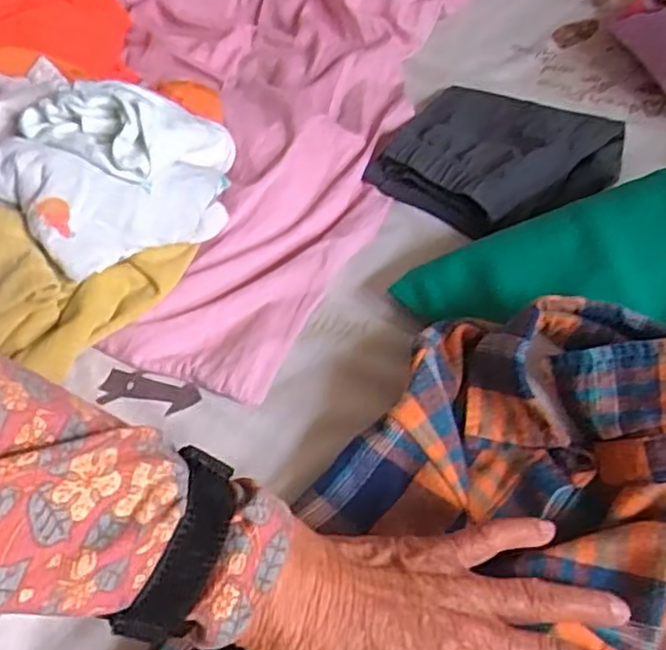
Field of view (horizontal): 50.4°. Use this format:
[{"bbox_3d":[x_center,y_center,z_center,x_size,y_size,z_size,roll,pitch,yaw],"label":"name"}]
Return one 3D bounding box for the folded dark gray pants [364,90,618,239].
[{"bbox_3d":[0.134,-0.147,0.594,0.172,0.035,0.169,33,61,29],"label":"folded dark gray pants"}]

